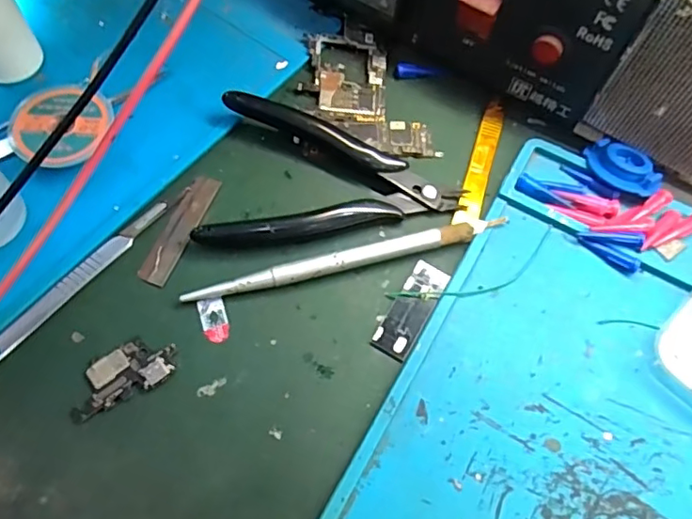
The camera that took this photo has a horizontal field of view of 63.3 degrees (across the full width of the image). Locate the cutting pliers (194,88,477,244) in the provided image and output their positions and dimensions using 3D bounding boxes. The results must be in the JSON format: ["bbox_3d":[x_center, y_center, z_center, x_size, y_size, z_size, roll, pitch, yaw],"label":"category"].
[{"bbox_3d":[-0.004,-0.039,0.256,0.113,0.016,0.071,4,64,0],"label":"cutting pliers"}]

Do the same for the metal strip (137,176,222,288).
[{"bbox_3d":[-0.074,-0.014,0.250,0.013,0.004,0.056,20,65,8],"label":"metal strip"}]

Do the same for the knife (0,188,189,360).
[{"bbox_3d":[-0.117,0.012,0.233,0.009,0.005,0.127,37,69,15],"label":"knife"}]

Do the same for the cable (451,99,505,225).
[{"bbox_3d":[0.066,-0.048,0.273,0.011,0.004,0.076,18,65,7],"label":"cable"}]

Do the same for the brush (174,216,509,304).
[{"bbox_3d":[0.003,0.000,0.244,0.142,0.008,0.008,-14,66,-8],"label":"brush"}]

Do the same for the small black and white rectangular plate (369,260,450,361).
[{"bbox_3d":[0.028,0.020,0.238,0.016,0.004,0.045,29,67,11],"label":"small black and white rectangular plate"}]

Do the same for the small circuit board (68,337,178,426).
[{"bbox_3d":[-0.088,0.044,0.219,0.041,0.004,0.021,-25,68,-13],"label":"small circuit board"}]

